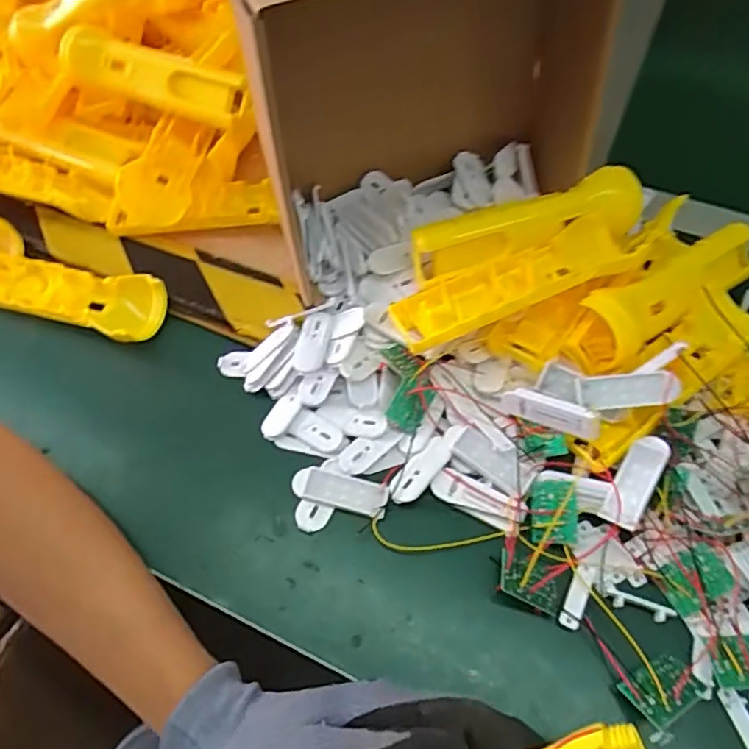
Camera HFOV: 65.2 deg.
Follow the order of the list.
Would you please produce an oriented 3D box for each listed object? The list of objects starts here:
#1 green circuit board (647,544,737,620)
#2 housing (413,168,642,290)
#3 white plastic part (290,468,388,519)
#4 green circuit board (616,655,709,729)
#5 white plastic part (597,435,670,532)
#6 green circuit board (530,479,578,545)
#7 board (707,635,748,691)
[{"bbox_3d":[0.174,0.111,0.318,0.036,0.008,0.027,-43,57,22],"label":"green circuit board"},{"bbox_3d":[0.103,-0.098,0.384,0.159,0.030,0.038,-15,59,-8],"label":"housing"},{"bbox_3d":[-0.021,0.072,0.358,0.058,0.005,0.020,12,59,9],"label":"white plastic part"},{"bbox_3d":[0.145,0.157,0.293,0.034,0.004,0.025,-26,42,-17],"label":"green circuit board"},{"bbox_3d":[0.149,0.060,0.333,0.019,0.011,0.057,29,76,18],"label":"white plastic part"},{"bbox_3d":[0.104,0.078,0.336,0.027,0.006,0.036,1,58,3],"label":"green circuit board"},{"bbox_3d":[0.188,0.143,0.293,0.035,0.009,0.024,-4,58,-1],"label":"board"}]

